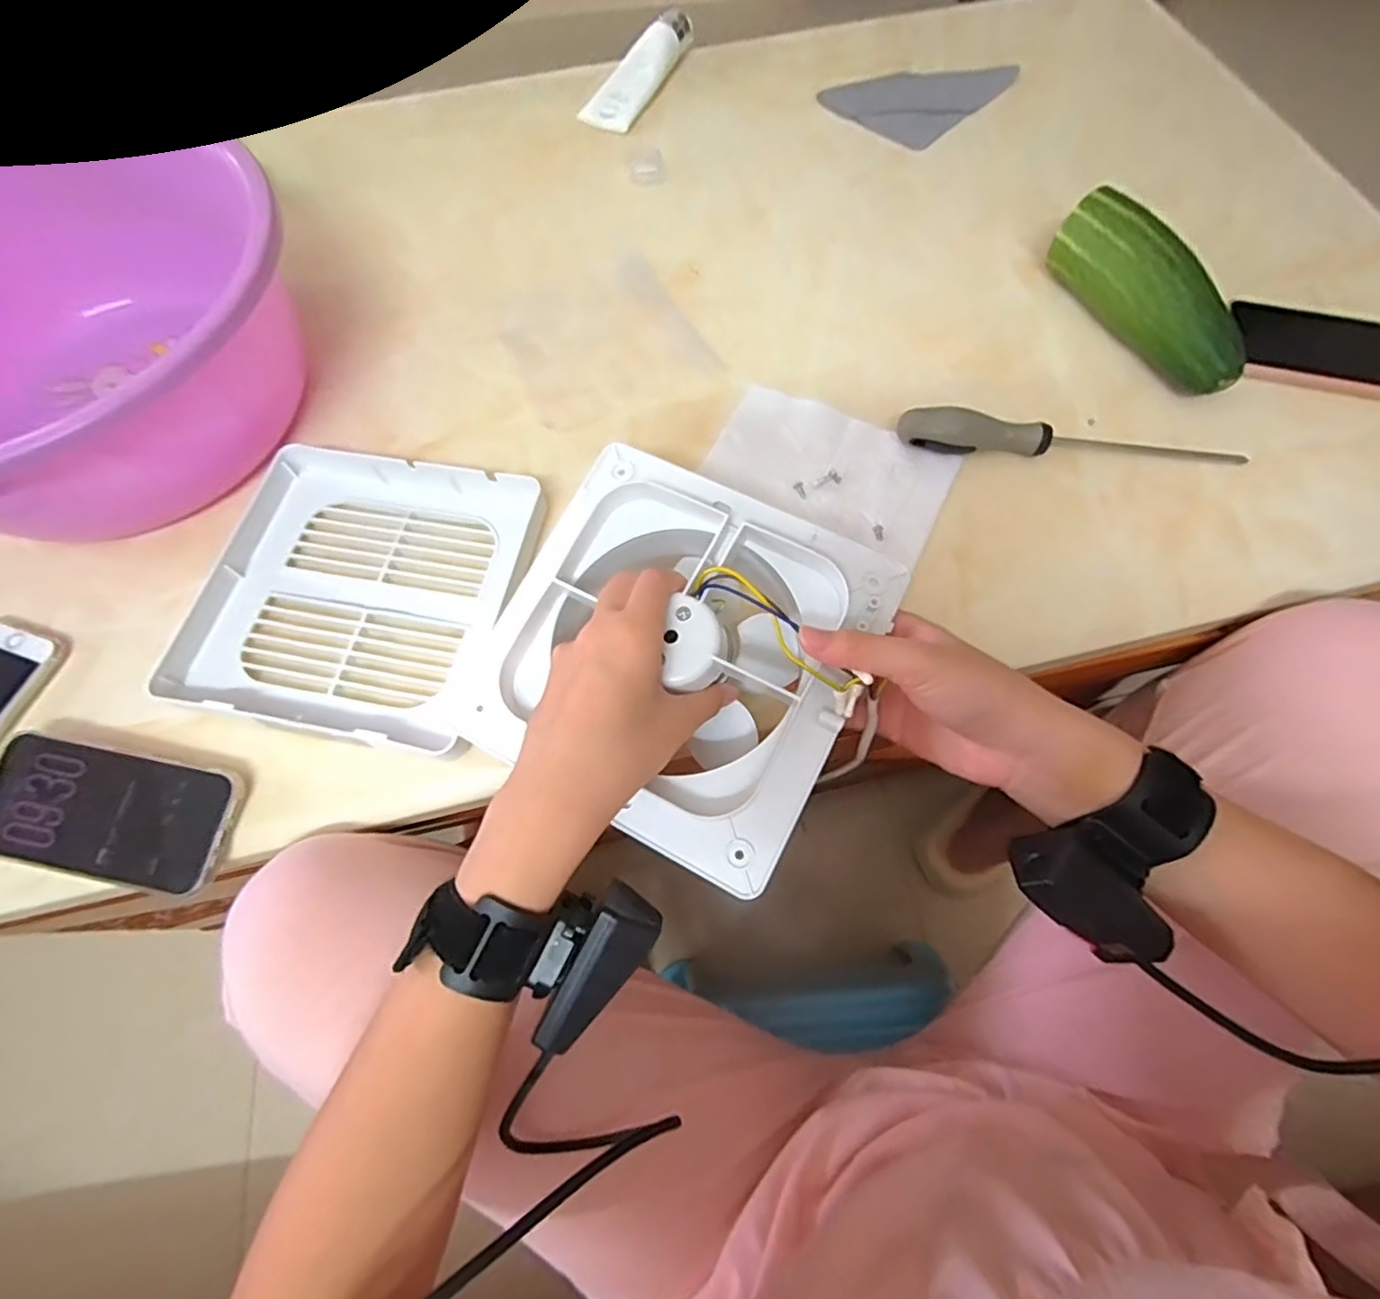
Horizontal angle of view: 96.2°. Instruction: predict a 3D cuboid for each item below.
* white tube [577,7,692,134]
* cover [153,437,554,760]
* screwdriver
[{"bbox_3d":[-0.054,-0.618,0.655,0.065,0.039,0.163,26,70,11],"label":"white tube"},{"bbox_3d":[-0.225,-0.043,0.424,0.208,0.028,0.199,9,68,5],"label":"cover"},{"bbox_3d":[0.281,-0.155,0.453,0.253,0.031,0.024,3,67,2],"label":"screwdriver"}]

